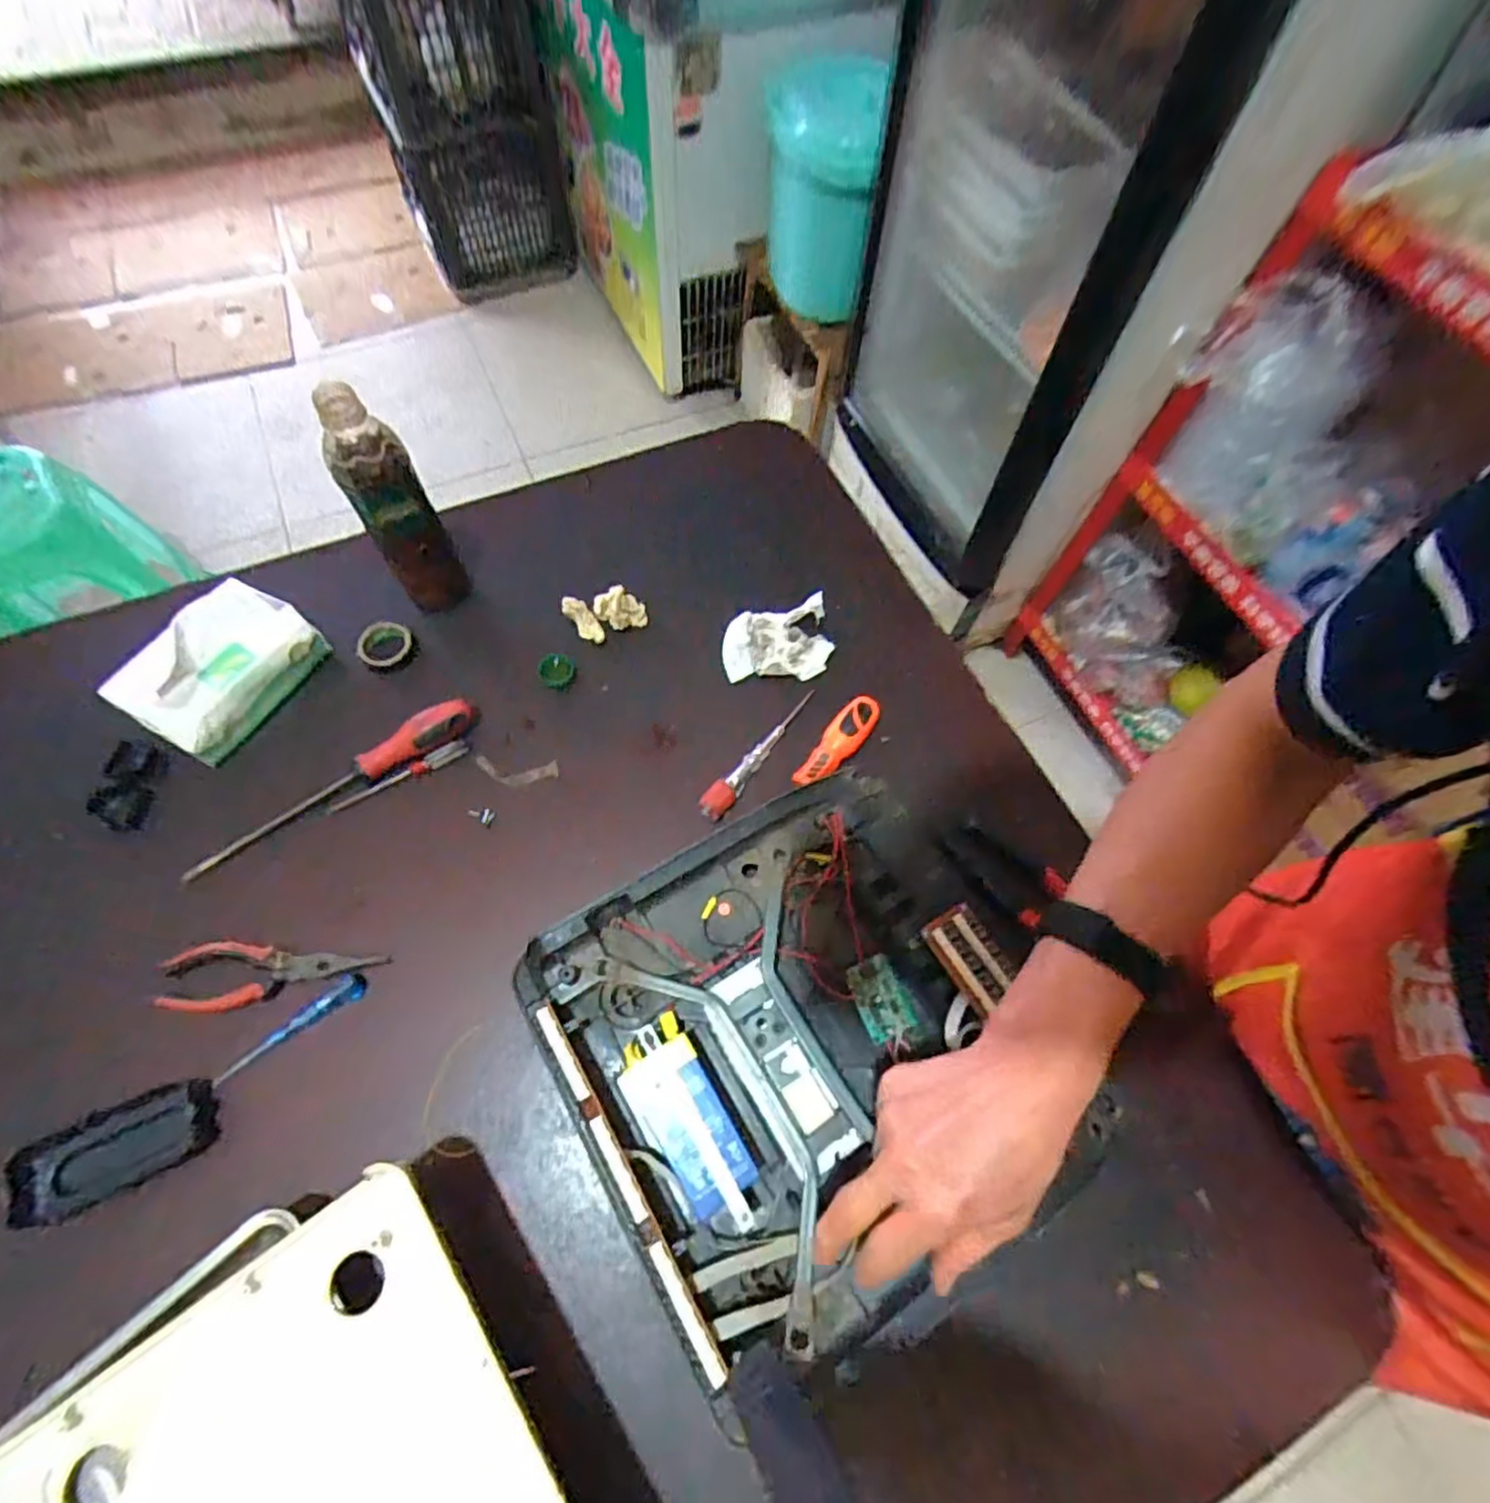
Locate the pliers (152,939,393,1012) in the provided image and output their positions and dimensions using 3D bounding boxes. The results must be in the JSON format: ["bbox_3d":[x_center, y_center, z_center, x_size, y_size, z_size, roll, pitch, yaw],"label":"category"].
[{"bbox_3d":[-0.361,0.168,0.515,0.160,0.020,0.048,2,65,-2],"label":"pliers"}]

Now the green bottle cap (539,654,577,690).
[{"bbox_3d":[-0.173,-0.074,0.636,0.033,0.018,0.032,1,65,-2],"label":"green bottle cap"}]

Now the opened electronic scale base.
[{"bbox_3d":[0.048,0.197,0.486,0.321,0.050,0.308,-29,70,-15],"label":"opened electronic scale base"}]

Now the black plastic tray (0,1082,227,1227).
[{"bbox_3d":[-0.425,0.268,0.464,0.116,0.019,0.053,-24,69,-13],"label":"black plastic tray"}]

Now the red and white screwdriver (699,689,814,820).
[{"bbox_3d":[0.014,-0.003,0.610,0.023,0.020,0.153,34,68,12],"label":"red and white screwdriver"}]

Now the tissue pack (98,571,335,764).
[{"bbox_3d":[-0.450,-0.077,0.590,0.086,0.065,0.144,30,67,11],"label":"tissue pack"}]

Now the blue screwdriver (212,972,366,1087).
[{"bbox_3d":[-0.335,0.202,0.506,0.113,0.014,0.017,-32,71,-16],"label":"blue screwdriver"}]

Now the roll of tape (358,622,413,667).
[{"bbox_3d":[-0.336,-0.099,0.642,0.044,0.015,0.047,1,65,-2],"label":"roll of tape"}]

